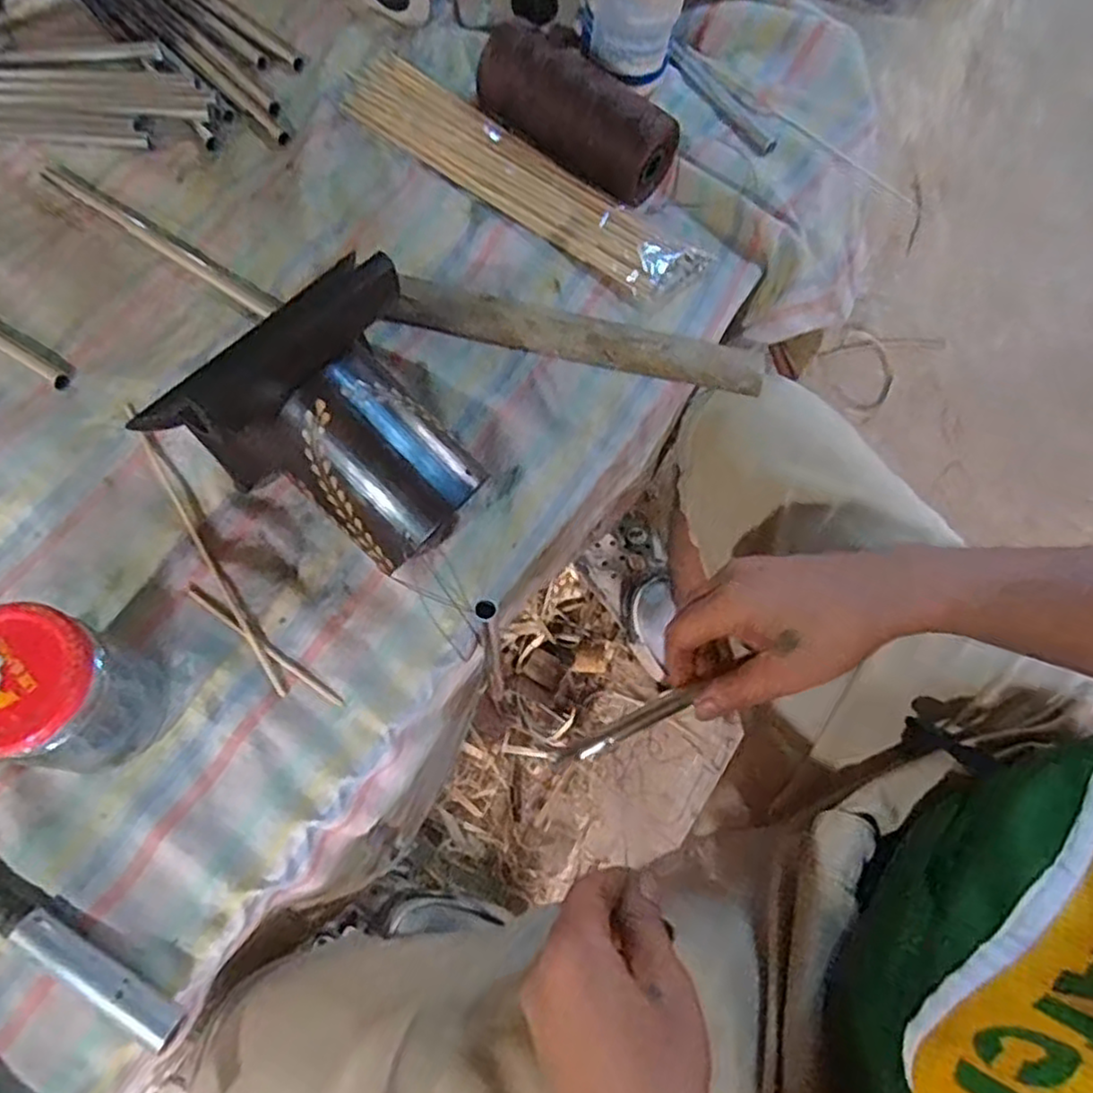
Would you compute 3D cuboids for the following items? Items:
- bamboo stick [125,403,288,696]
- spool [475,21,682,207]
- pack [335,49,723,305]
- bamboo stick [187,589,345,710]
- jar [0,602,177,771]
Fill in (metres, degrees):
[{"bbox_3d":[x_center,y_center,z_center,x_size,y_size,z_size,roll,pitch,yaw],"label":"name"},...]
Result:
[{"bbox_3d":[-0.205,-0.003,0.415,0.008,0.010,0.212,-33,73,-14],"label":"bamboo stick"},{"bbox_3d":[0.018,-0.334,0.525,0.172,0.067,0.053,39,71,14],"label":"spool"},{"bbox_3d":[-0.023,-0.281,0.526,0.303,0.017,0.066,35,70,12],"label":"pack"},{"bbox_3d":[-0.160,0.056,0.396,0.113,0.004,0.005,33,71,10],"label":"bamboo stick"},{"bbox_3d":[-0.231,0.070,0.333,0.061,0.084,0.062,1,67,-1],"label":"jar"}]

